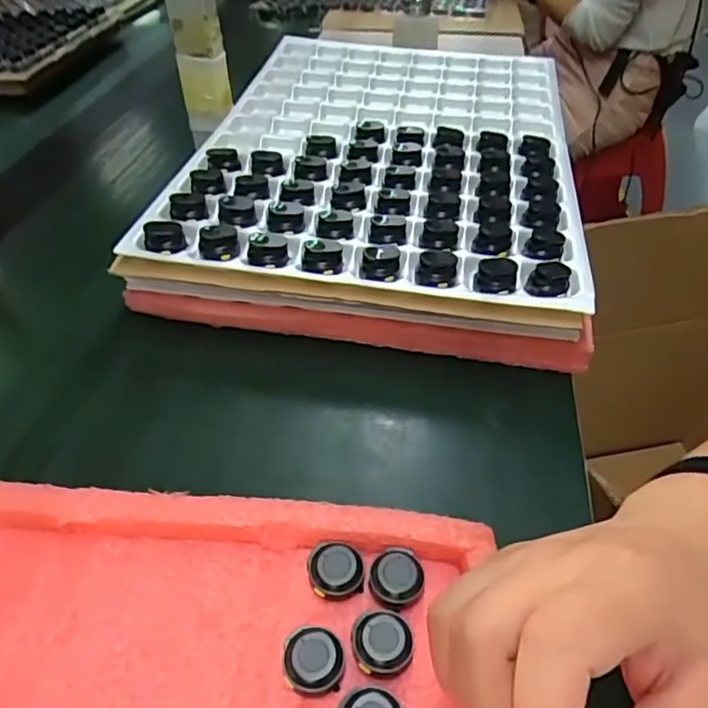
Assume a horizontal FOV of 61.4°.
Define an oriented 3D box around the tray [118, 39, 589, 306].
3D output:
[{"bbox_3d":[0.033,-0.220,0.611,0.359,0.042,0.508,5,43,8],"label":"tray"}]

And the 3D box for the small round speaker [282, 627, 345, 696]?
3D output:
[{"bbox_3d":[-0.020,0.148,0.287,0.029,0.010,0.030,-1,42,1],"label":"small round speaker"}]

